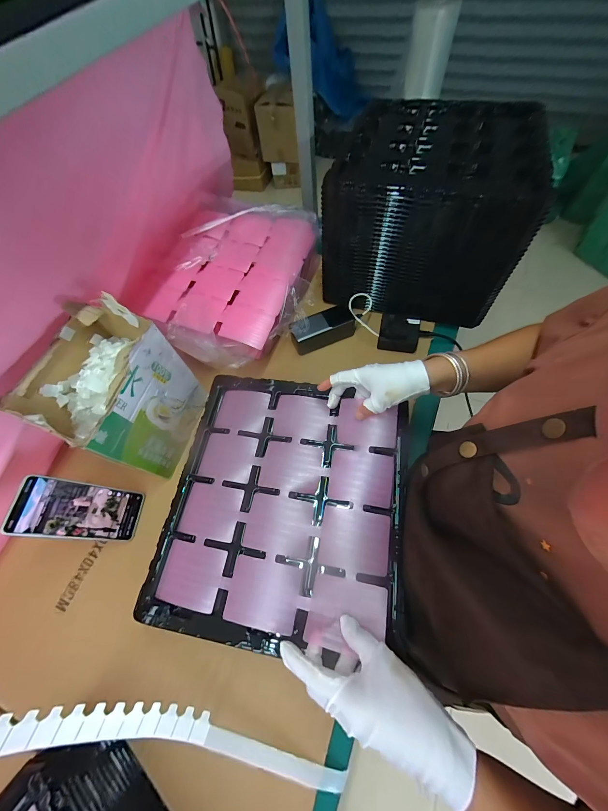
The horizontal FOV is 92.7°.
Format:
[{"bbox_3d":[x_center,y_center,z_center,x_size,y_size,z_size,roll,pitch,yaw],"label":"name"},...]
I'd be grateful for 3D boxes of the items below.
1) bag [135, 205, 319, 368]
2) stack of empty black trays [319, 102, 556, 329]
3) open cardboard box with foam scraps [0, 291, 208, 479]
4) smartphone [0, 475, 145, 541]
[{"bbox_3d":[-0.142,-0.282,0.645,0.313,0.089,0.417,10,65,10],"label":"bag"},{"bbox_3d":[0.250,-0.430,0.619,0.354,0.240,0.418,16,66,13],"label":"stack of empty black trays"},{"bbox_3d":[-0.292,-0.014,0.469,0.147,0.212,0.188,12,65,11],"label":"open cardboard box with foam scraps"},{"bbox_3d":[-0.337,0.161,0.446,0.009,0.168,0.078,-15,59,34],"label":"smartphone"}]

